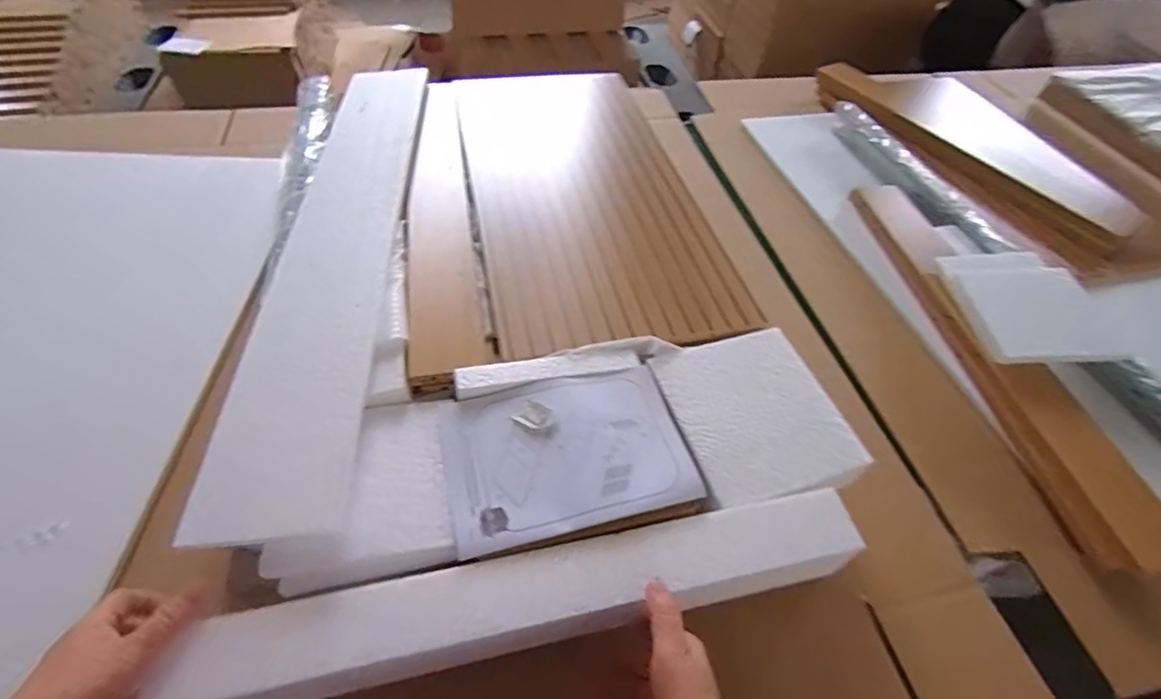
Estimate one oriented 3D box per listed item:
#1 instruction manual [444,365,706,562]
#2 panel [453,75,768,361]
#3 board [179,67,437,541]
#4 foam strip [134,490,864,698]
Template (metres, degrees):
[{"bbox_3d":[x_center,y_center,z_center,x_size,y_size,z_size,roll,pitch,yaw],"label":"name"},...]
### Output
[{"bbox_3d":[-0.014,0.091,0.506,0.213,0.010,0.155,-9,52,-11],"label":"instruction manual"},{"bbox_3d":[-0.001,-0.249,0.798,0.306,0.017,0.655,-8,52,-10],"label":"panel"},{"bbox_3d":[-0.300,-0.171,0.697,0.133,0.038,0.782,-2,51,-6],"label":"board"},{"bbox_3d":[-0.031,0.192,0.432,0.532,0.017,0.065,-8,52,-9],"label":"foam strip"}]

